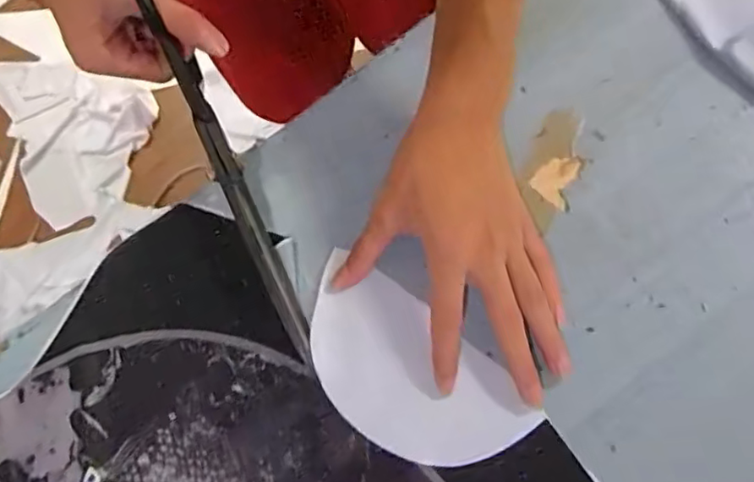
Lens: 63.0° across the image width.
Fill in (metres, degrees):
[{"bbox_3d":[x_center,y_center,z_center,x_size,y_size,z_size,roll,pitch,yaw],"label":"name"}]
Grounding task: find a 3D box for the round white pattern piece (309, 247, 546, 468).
[{"bbox_3d":[0.014,0.082,0.382,0.155,0.008,0.082,39,88,14],"label":"round white pattern piece"}]

